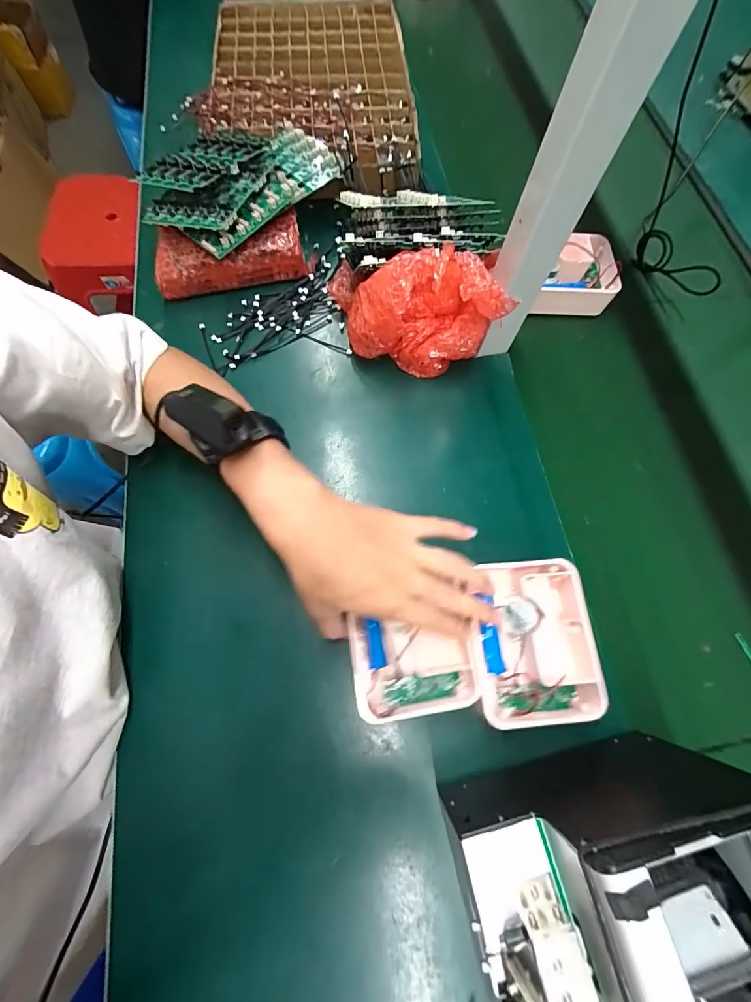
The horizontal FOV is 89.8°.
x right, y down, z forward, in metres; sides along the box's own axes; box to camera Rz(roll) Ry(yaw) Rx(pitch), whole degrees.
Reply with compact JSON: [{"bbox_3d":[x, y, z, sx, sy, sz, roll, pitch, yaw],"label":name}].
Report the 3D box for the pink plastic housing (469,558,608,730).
[{"bbox_3d":[0.133,0.120,0.327,0.104,0.028,0.130,-2,71,-3],"label":"pink plastic housing"}]

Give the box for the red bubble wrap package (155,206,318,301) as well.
[{"bbox_3d":[-0.171,-0.297,0.460,0.190,0.050,0.070,-8,71,-5],"label":"red bubble wrap package"}]

